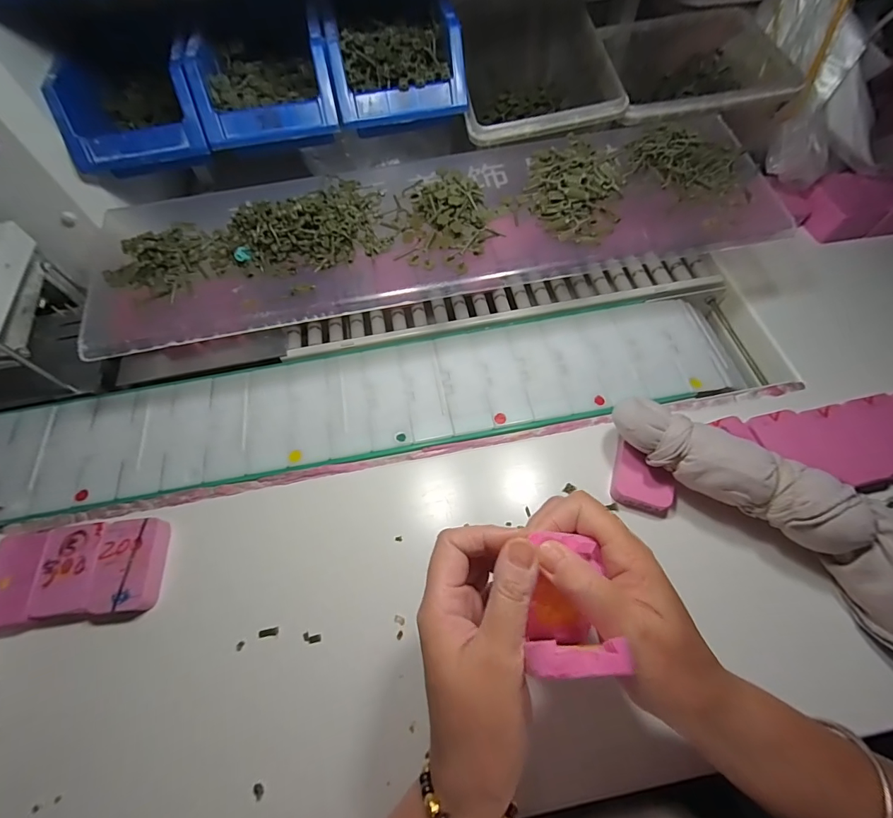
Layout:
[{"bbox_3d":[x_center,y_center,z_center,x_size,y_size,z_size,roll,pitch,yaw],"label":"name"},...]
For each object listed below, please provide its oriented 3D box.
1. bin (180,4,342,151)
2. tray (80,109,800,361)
[{"bbox_3d":[-0.178,-0.336,0.412,0.124,0.066,0.168,-13,62,-4],"label":"bin"},{"bbox_3d":[-0.006,-0.175,0.379,0.615,0.046,0.184,-10,62,-3],"label":"tray"}]

